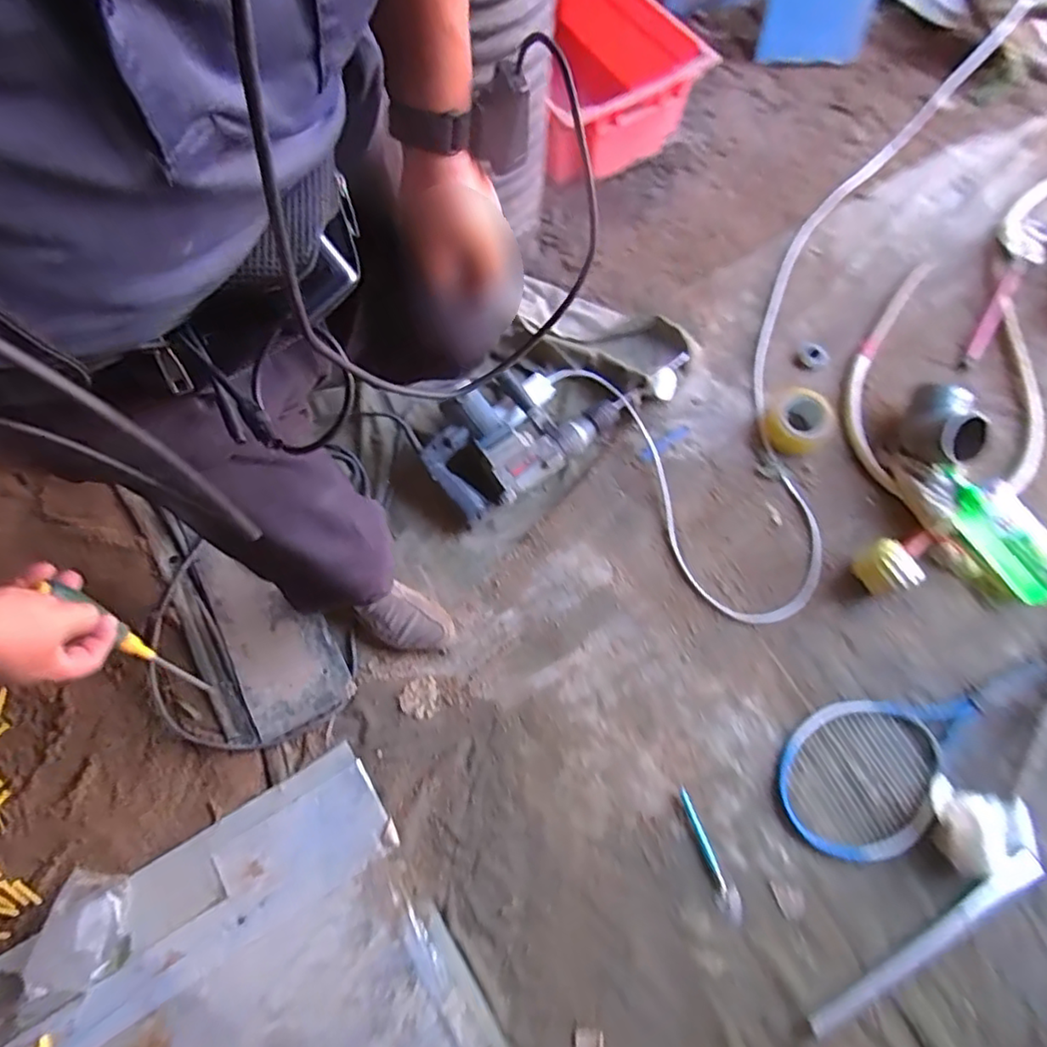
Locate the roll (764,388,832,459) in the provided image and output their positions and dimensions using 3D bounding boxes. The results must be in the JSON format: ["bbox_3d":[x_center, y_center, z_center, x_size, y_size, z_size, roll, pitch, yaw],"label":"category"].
[{"bbox_3d":[0.524,-0.194,1.208,0.107,0.045,0.131,36,73,13],"label":"roll"}]

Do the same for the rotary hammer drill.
[{"bbox_3d":[0.058,-0.229,1.200,0.547,0.091,0.217,-35,72,-12],"label":"rotary hammer drill"}]

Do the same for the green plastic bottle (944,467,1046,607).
[{"bbox_3d":[0.845,0.014,1.109,0.075,0.074,0.257,-29,71,-10],"label":"green plastic bottle"}]

